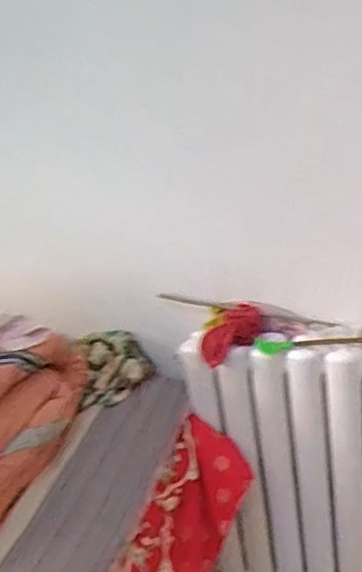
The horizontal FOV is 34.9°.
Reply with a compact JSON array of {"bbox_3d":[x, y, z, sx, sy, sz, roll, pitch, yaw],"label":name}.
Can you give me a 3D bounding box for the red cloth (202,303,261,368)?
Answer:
[{"bbox_3d":[0.098,0.091,1.129,0.112,0.094,0.072,-3,21,2],"label":"red cloth"}]

